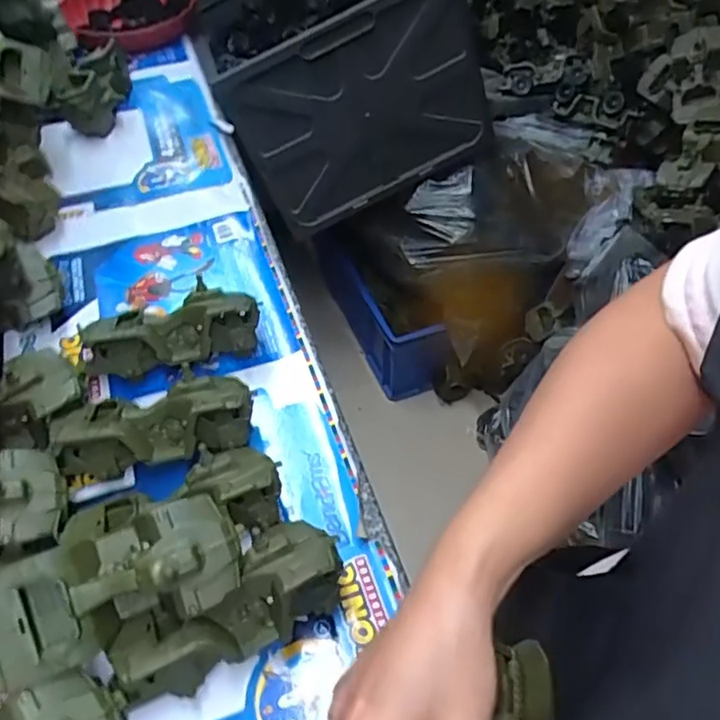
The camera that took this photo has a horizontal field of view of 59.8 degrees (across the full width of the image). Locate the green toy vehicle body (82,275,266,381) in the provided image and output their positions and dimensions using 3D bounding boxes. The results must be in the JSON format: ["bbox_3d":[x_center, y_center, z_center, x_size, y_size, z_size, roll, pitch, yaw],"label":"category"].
[{"bbox_3d":[-0.192,-0.026,0.652,0.174,0.072,0.071,-14,53,-10],"label":"green toy vehicle body"}]

